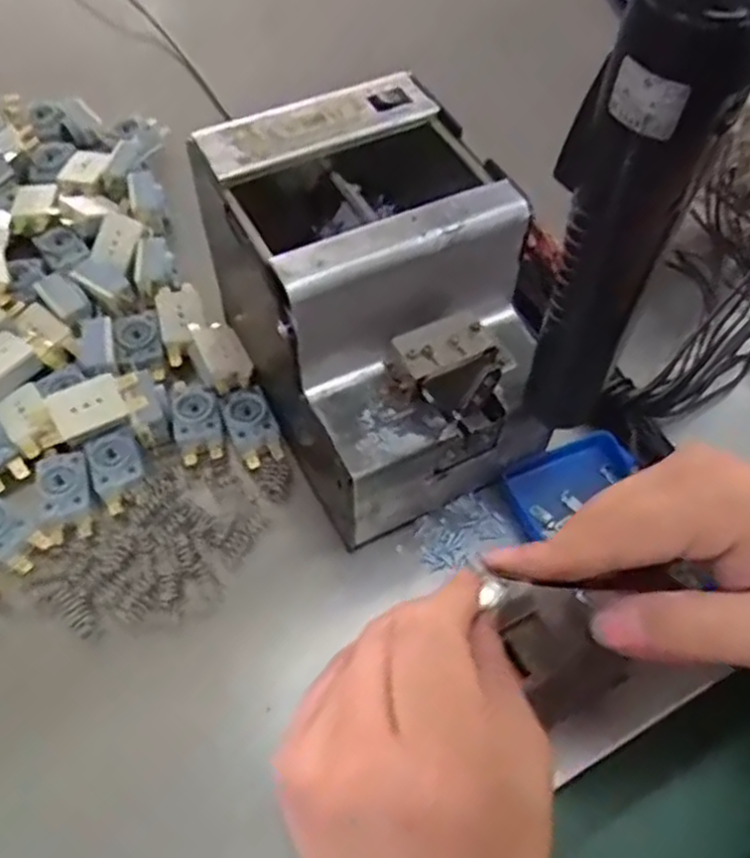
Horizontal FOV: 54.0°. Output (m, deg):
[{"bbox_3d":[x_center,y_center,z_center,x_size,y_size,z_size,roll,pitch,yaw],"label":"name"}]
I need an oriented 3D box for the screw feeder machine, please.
[{"bbox_3d":[-0.002,-0.060,0.382,0.143,0.142,0.179,-19,61,-13],"label":"screw feeder machine"}]

